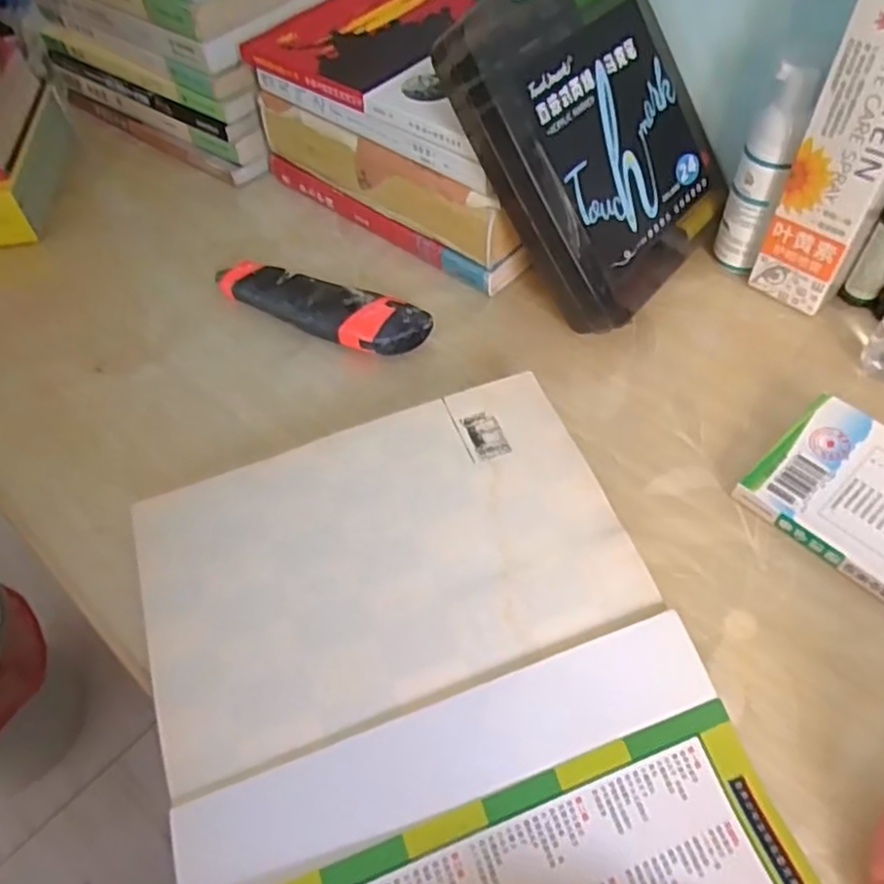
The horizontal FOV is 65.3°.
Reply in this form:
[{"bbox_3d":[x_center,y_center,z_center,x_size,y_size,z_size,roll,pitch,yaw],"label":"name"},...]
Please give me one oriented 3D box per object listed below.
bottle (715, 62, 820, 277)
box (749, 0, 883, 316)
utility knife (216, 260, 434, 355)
[{"bbox_3d":[0.181,-0.147,0.393,0.026,0.121,0.027,14,56,14],"label":"bottle"},{"bbox_3d":[0.214,-0.150,0.355,0.049,0.183,0.040,32,62,24],"label":"box"},{"bbox_3d":[-0.077,-0.083,0.423,0.147,0.023,0.038,20,57,17],"label":"utility knife"}]

